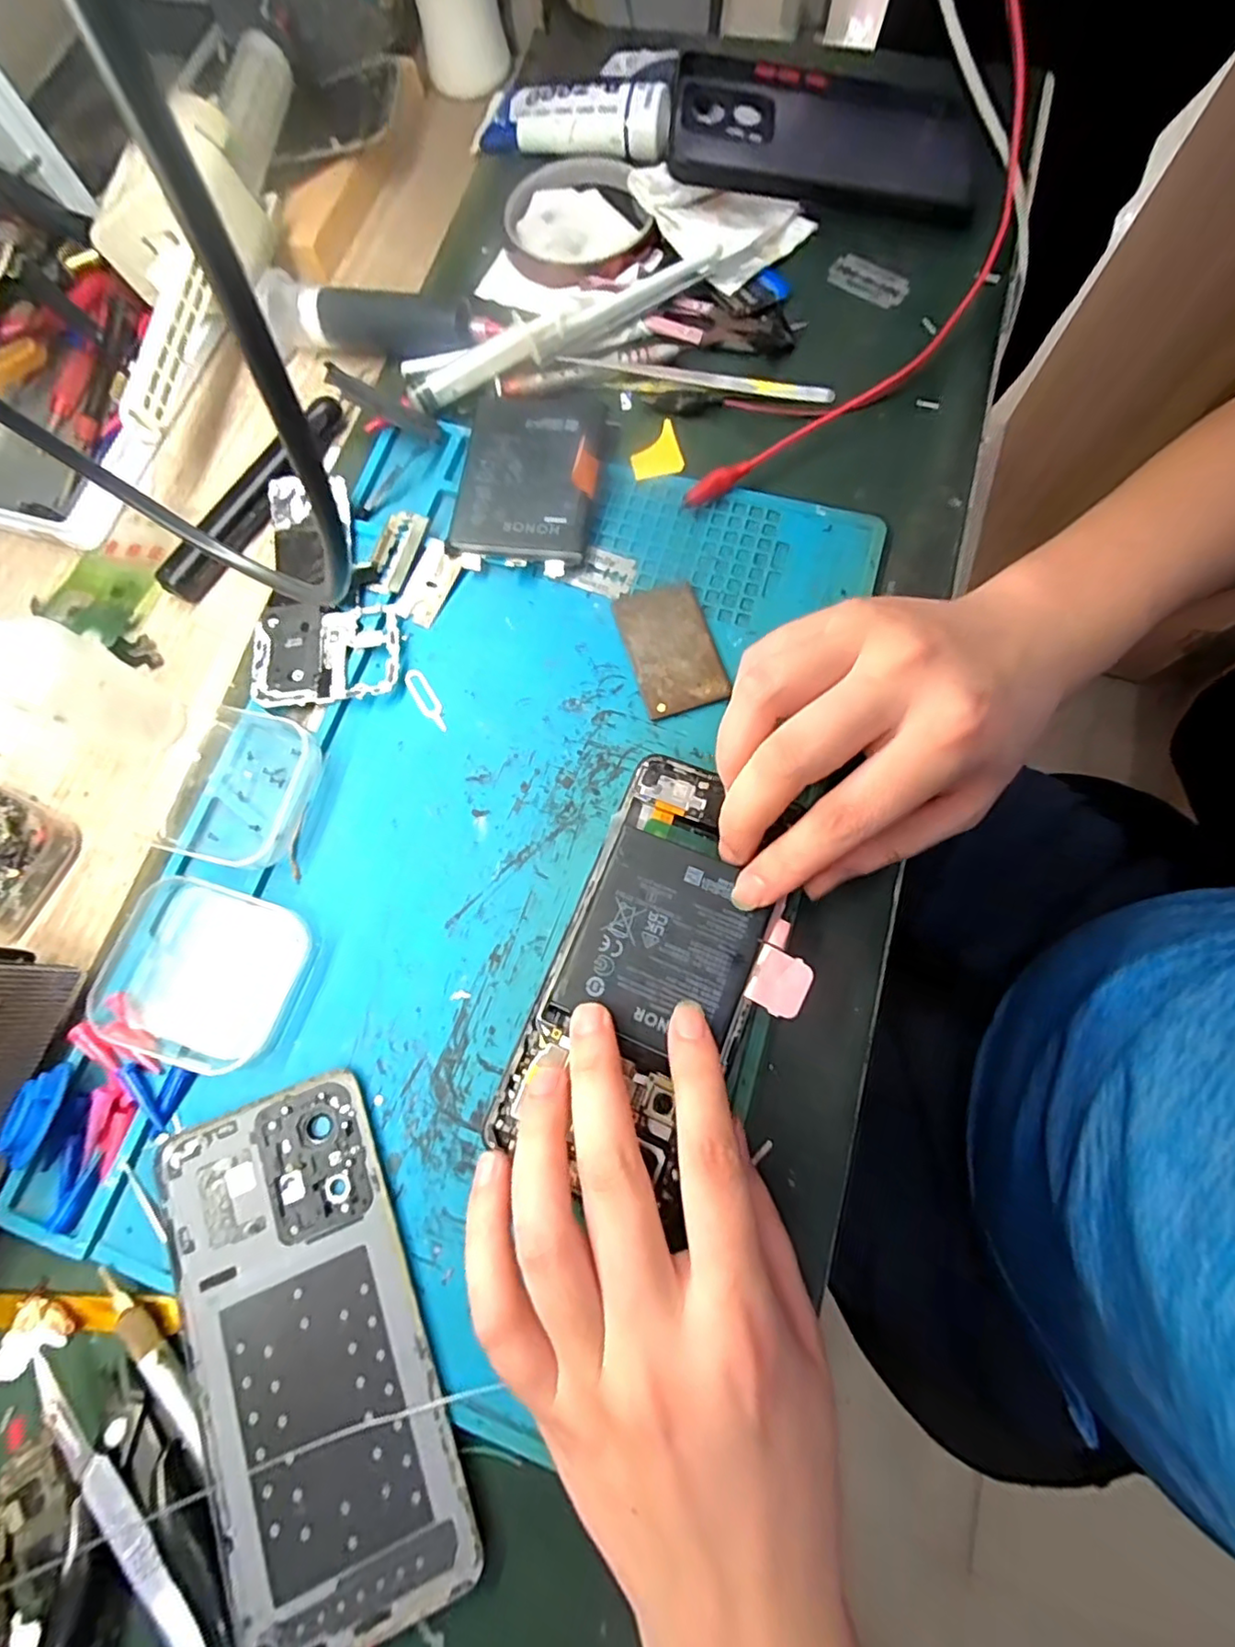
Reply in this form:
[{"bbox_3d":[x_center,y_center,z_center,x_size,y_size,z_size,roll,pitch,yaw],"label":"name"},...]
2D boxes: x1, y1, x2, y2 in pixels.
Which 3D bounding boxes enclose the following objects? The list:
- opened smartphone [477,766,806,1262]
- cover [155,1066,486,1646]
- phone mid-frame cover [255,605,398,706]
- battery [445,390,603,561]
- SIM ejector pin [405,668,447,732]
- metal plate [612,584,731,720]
[{"bbox_3d":[0.015,0.052,0.225,0.071,0.011,0.151,21,78,7],"label":"opened smartphone"},{"bbox_3d":[-0.101,0.171,0.201,0.070,0.012,0.158,-22,75,-3],"label":"cover"},{"bbox_3d":[-0.130,-0.076,0.269,0.065,0.005,0.045,-6,75,1],"label":"phone mid-frame cover"},{"bbox_3d":[-0.041,-0.167,0.285,0.063,0.008,0.093,4,75,4],"label":"battery"},{"bbox_3d":[-0.083,-0.055,0.265,0.009,0.004,0.034,-33,76,-6],"label":"SIM ejector pin"},{"bbox_3d":[0.023,-0.077,0.264,0.037,0.005,0.061,-16,75,-2],"label":"metal plate"}]

